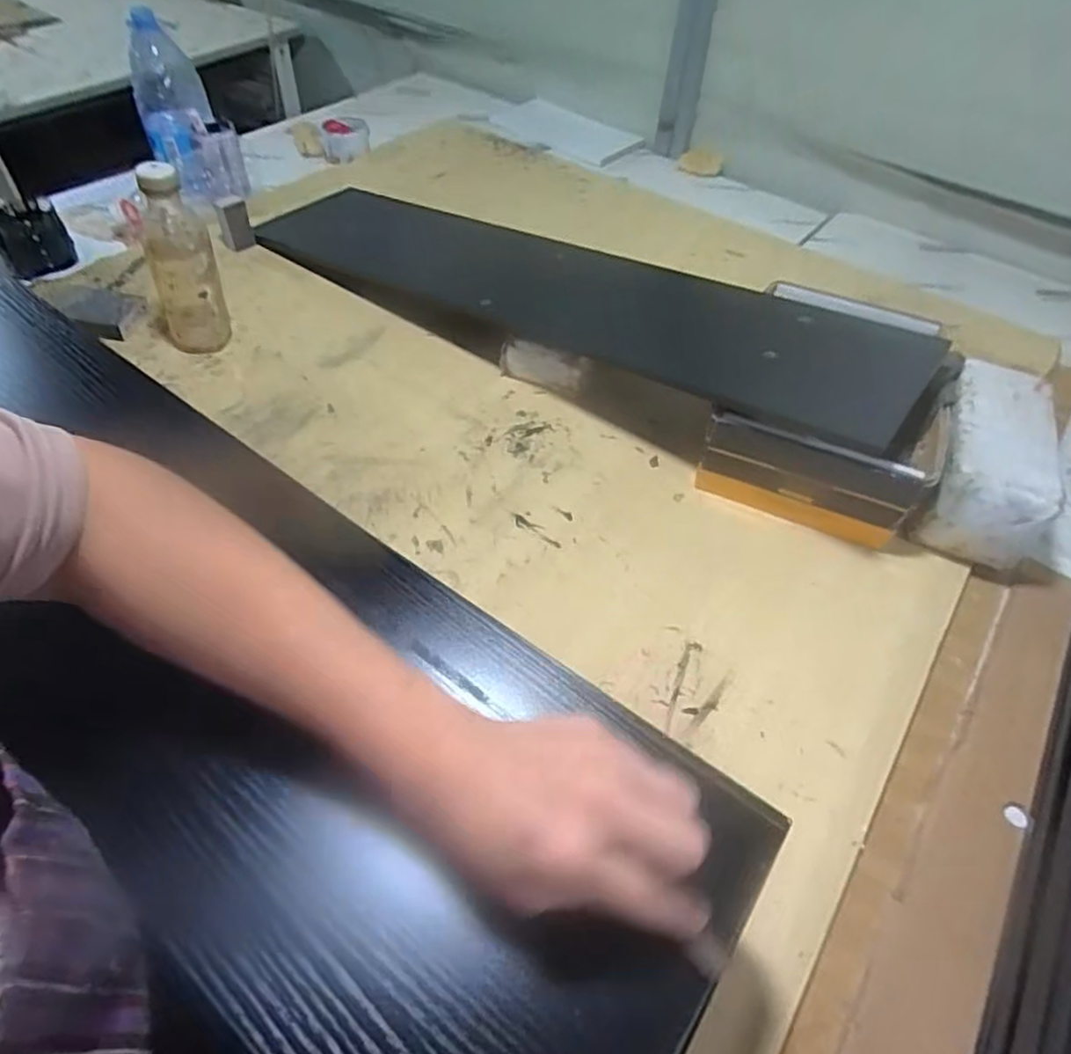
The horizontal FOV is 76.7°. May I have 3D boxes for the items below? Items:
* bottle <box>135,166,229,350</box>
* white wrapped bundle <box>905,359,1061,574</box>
[{"bbox_3d":[-0.421,-0.311,0.795,0.084,0.196,0.067,-22,54,-21],"label":"bottle"},{"bbox_3d":[0.468,-0.066,0.713,0.113,0.104,0.222,25,52,17],"label":"white wrapped bundle"}]

